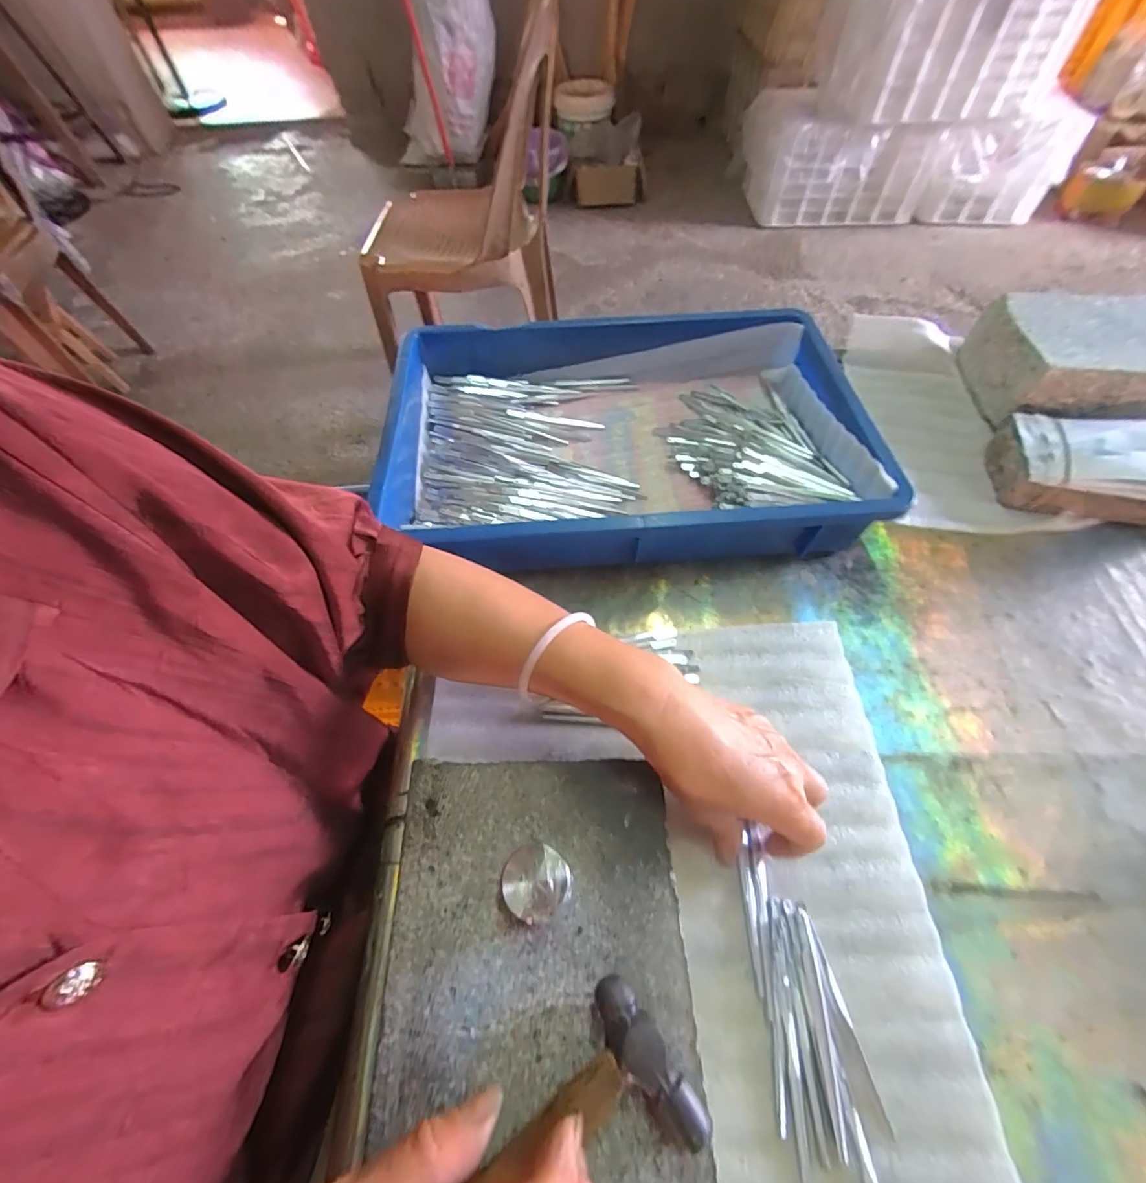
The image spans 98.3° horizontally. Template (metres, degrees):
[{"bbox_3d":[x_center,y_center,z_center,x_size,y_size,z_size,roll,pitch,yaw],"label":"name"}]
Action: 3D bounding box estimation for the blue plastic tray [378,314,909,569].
[{"bbox_3d":[0.040,-0.151,0.473,0.421,0.072,0.279,-2,58,-2],"label":"blue plastic tray"}]

